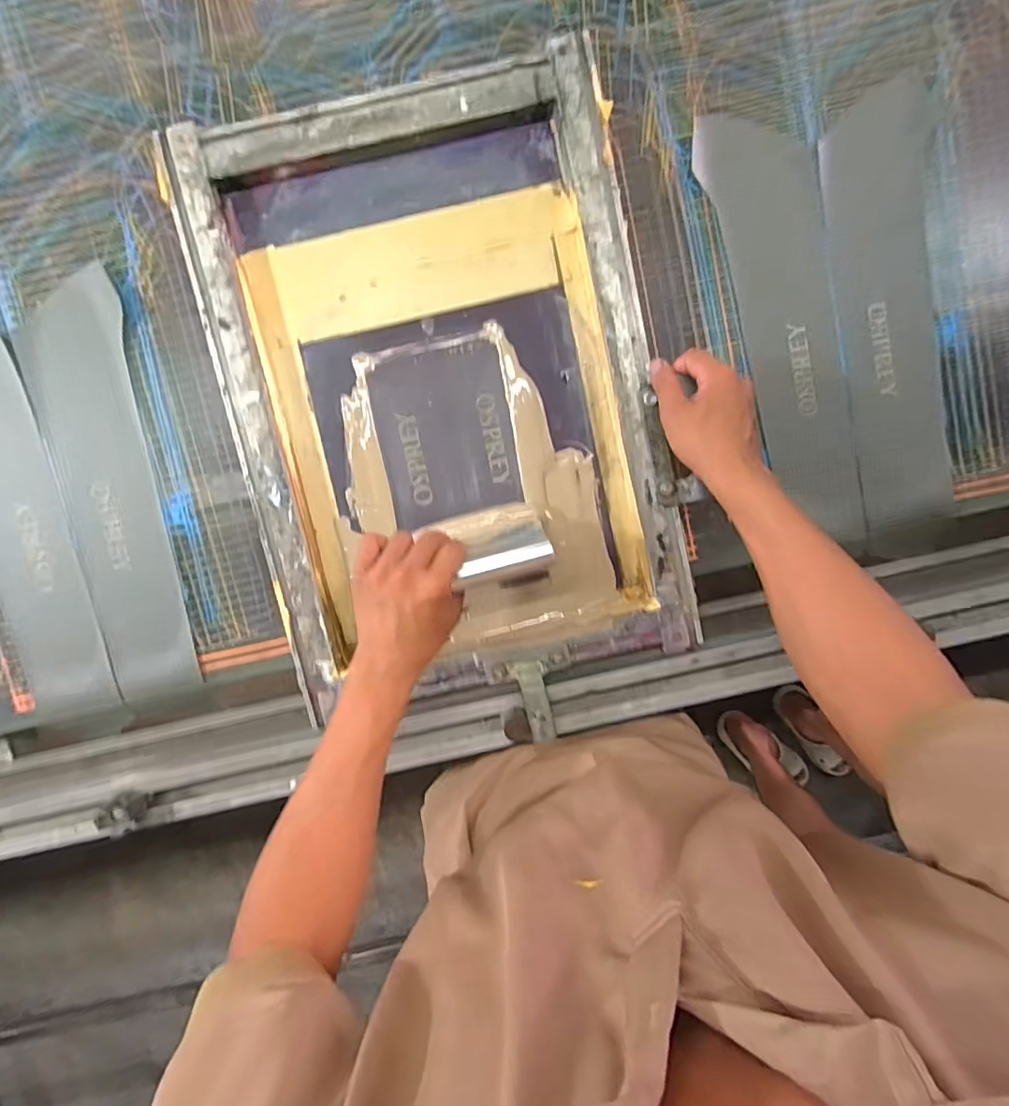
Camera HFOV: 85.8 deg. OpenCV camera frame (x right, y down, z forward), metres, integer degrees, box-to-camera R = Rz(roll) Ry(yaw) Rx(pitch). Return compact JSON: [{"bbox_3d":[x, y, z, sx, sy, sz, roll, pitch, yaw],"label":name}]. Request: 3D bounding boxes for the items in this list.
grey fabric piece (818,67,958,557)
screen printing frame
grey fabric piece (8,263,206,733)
[{"bbox_3d":[0.384,-0.219,0.539,0.102,0.010,0.435,-10,97,-1],"label":"grey fabric piece"},{"bbox_3d":[-0.055,-0.144,0.527,0.400,0.033,0.550,-13,96,1],"label":"screen printing frame"},{"bbox_3d":[-0.391,-0.040,0.544,0.098,0.006,0.435,-10,96,1],"label":"grey fabric piece"}]

